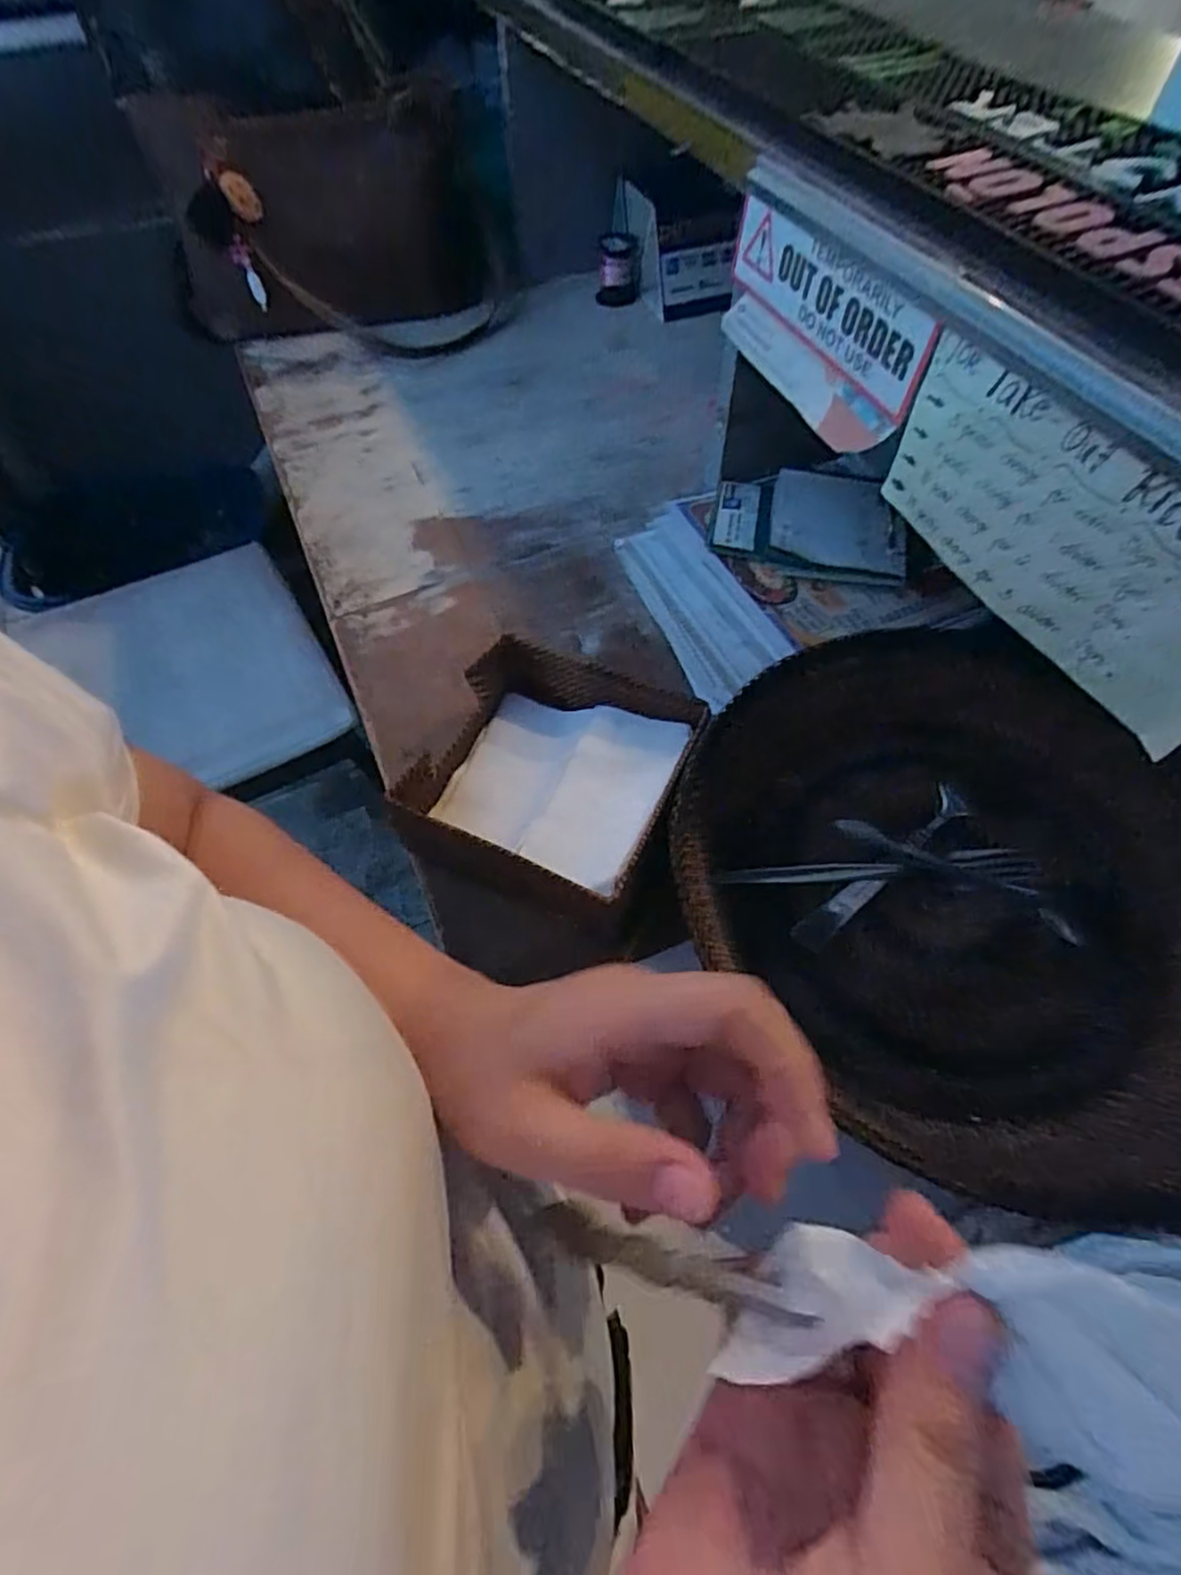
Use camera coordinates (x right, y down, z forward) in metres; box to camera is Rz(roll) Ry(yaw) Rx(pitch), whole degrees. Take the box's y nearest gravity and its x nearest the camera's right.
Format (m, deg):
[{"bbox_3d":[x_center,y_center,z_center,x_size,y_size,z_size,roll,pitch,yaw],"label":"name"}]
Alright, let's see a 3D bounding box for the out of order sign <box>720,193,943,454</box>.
[{"bbox_3d":[0.134,-0.276,0.422,0.020,0.079,0.175,-24,61,-12],"label":"out of order sign"}]

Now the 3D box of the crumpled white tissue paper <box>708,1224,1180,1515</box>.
[{"bbox_3d":[0.079,0.119,0.148,0.108,0.021,0.035,-11,54,32],"label":"crumpled white tissue paper"}]

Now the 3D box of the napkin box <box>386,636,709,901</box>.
[{"bbox_3d":[-0.021,-0.015,0.449,0.156,0.058,0.157,22,62,14],"label":"napkin box"}]

